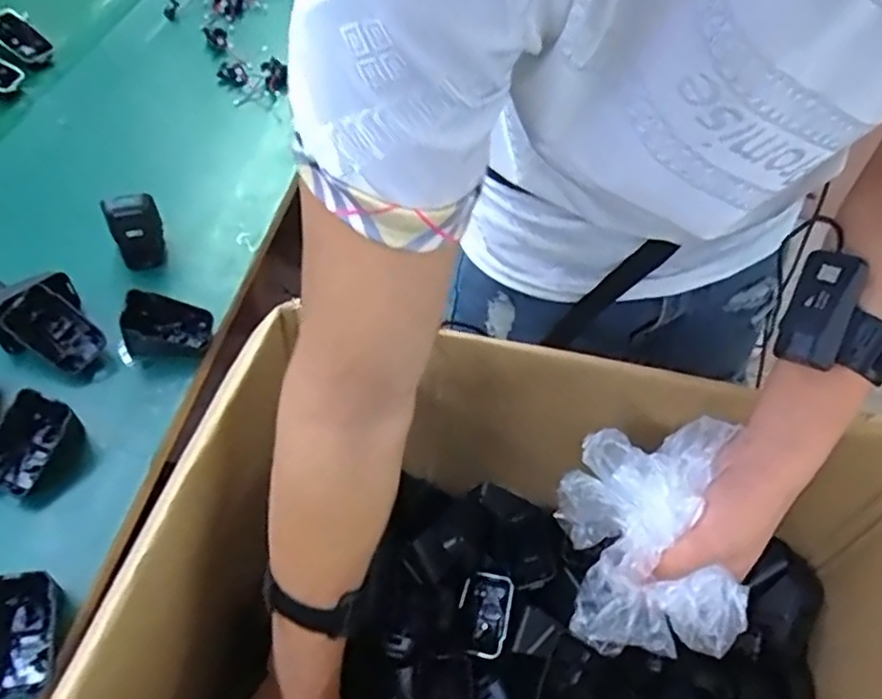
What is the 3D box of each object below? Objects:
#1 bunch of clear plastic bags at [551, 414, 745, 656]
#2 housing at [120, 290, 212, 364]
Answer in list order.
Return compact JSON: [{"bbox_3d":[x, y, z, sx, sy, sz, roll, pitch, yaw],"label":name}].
[{"bbox_3d":[0.134,0.124,0.445,0.101,0.101,0.128,2,51,-3],"label":"bunch of clear plastic bags"},{"bbox_3d":[-0.225,-0.018,0.556,0.063,0.052,0.043,-7,52,-10],"label":"housing"}]

